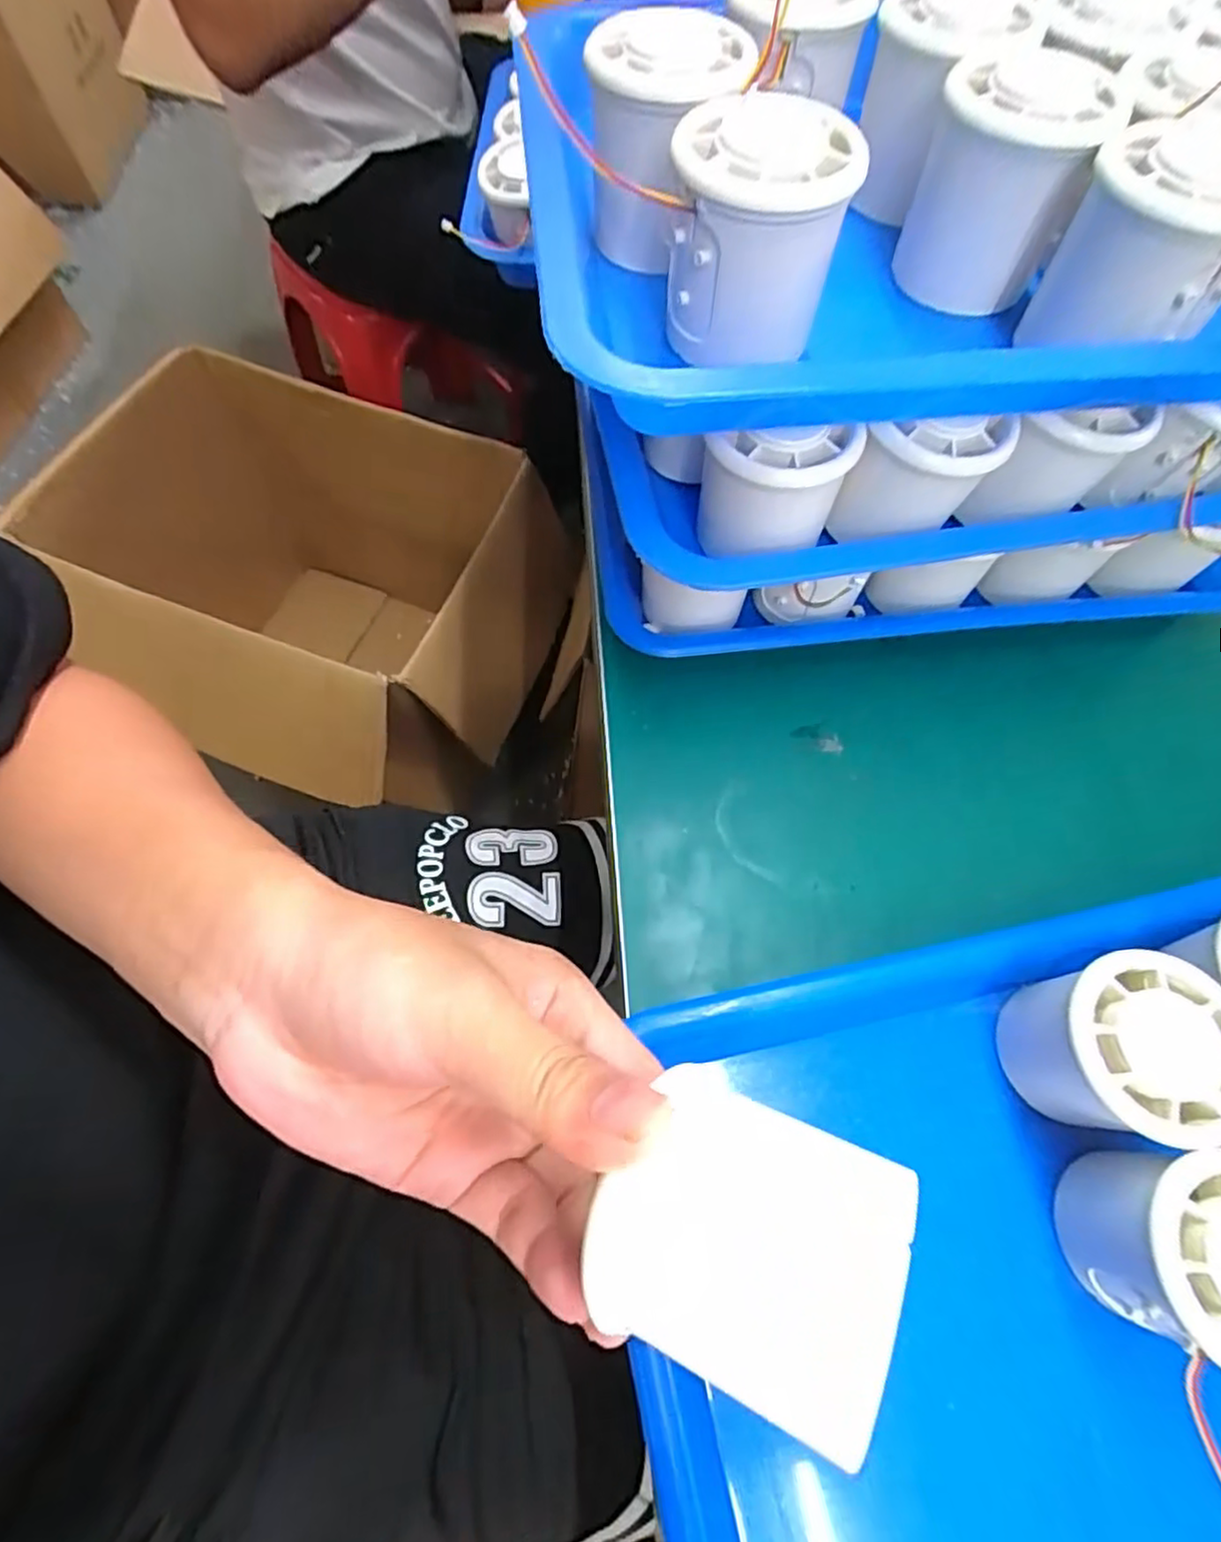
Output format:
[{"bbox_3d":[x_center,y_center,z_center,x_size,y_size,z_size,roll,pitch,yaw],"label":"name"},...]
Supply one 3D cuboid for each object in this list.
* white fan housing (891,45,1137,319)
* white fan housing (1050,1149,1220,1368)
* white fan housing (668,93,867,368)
[{"bbox_3d":[0.144,-0.215,0.251,0.053,0.060,0.056,33,68,12],"label":"white fan housing"},{"bbox_3d":[0.182,0.149,0.214,0.058,0.049,0.057,-4,66,-4],"label":"white fan housing"},{"bbox_3d":[0.046,-0.173,0.227,0.052,0.059,0.053,10,66,2],"label":"white fan housing"}]

